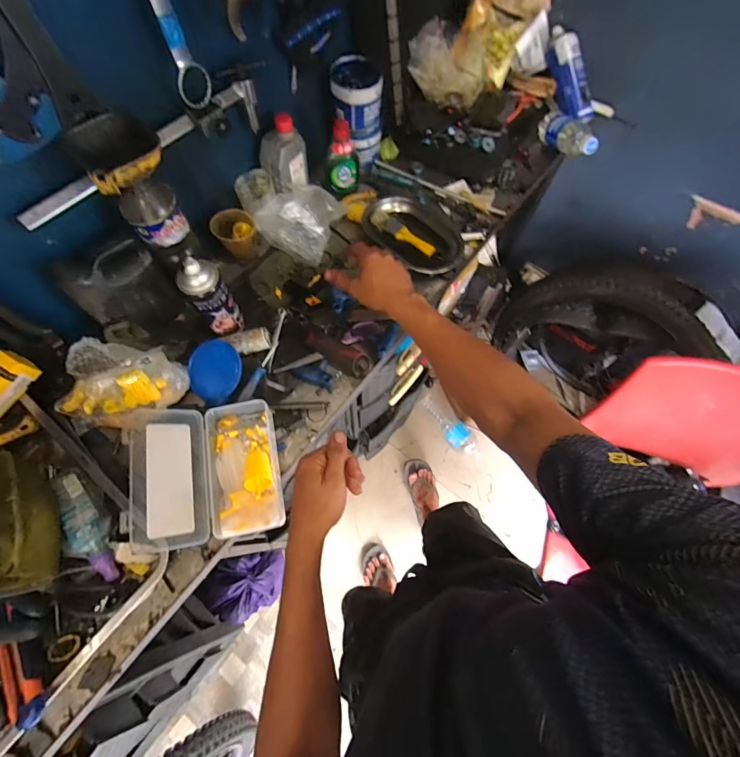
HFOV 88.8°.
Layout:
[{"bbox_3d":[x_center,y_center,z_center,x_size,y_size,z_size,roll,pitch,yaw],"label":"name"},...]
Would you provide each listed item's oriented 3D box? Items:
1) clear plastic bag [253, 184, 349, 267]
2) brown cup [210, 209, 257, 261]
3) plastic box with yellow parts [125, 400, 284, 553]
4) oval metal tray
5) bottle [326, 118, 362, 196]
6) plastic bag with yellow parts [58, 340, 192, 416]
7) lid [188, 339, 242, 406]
[{"bbox_3d":[-0.141,-0.326,0.760,0.135,0.078,0.147,25,70,9],"label":"clear plastic bag"},{"bbox_3d":[-0.252,-0.265,0.725,0.078,0.087,0.068,-18,70,-8],"label":"brown cup"},{"bbox_3d":[-0.232,0.132,0.556,0.182,0.092,0.200,-11,69,-6],"label":"plastic box with yellow parts"},{"bbox_3d":[0.096,-0.306,0.783,0.153,0.040,0.226,-39,74,-15],"label":"oval metal tray"},{"bbox_3d":[-0.057,-0.458,0.775,0.066,0.144,0.060,2,68,0],"label":"bottle"},{"bbox_3d":[-0.393,0.009,0.608,0.170,0.079,0.118,6,68,1],"label":"plastic bag with yellow parts"},{"bbox_3d":[-0.265,-0.011,0.649,0.090,0.011,0.109,-14,84,2],"label":"lid"}]

